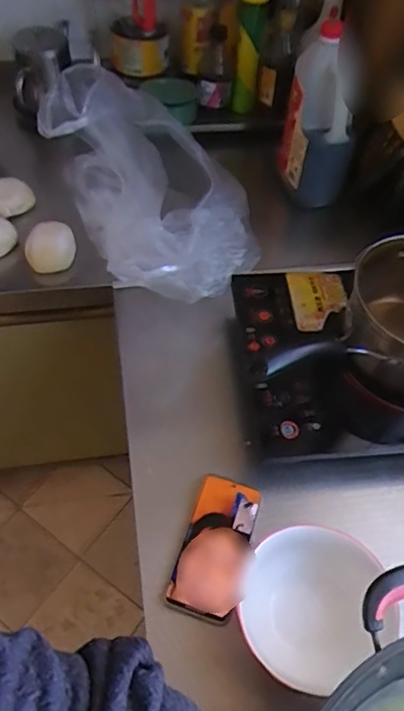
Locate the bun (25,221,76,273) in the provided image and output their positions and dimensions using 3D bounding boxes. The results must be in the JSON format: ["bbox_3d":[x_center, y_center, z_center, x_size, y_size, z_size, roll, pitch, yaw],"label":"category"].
[{"bbox_3d":[-0.228,-0.164,0.827,0.072,0.052,0.058,-8,55,-8],"label":"bun"}]

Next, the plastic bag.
[{"bbox_3d":[-0.085,-0.260,0.821,0.231,0.161,0.445,-20,57,-17],"label":"plastic bag"}]

